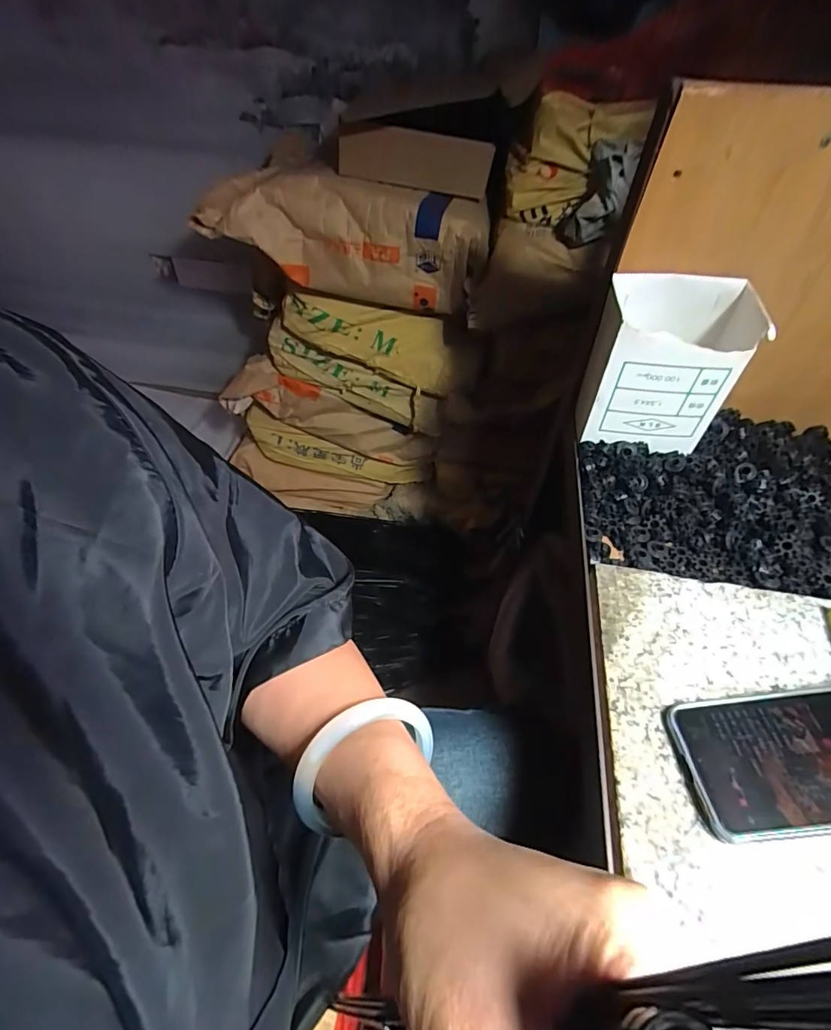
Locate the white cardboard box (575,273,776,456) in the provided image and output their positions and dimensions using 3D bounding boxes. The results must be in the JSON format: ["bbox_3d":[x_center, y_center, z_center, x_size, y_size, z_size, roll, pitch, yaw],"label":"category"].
[{"bbox_3d":[0.238,-0.146,0.454,0.120,0.138,0.092,6,48,5],"label":"white cardboard box"}]

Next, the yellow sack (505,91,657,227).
[{"bbox_3d":[0.248,-0.569,0.760,0.213,0.161,0.074,37,58,27],"label":"yellow sack"}]

